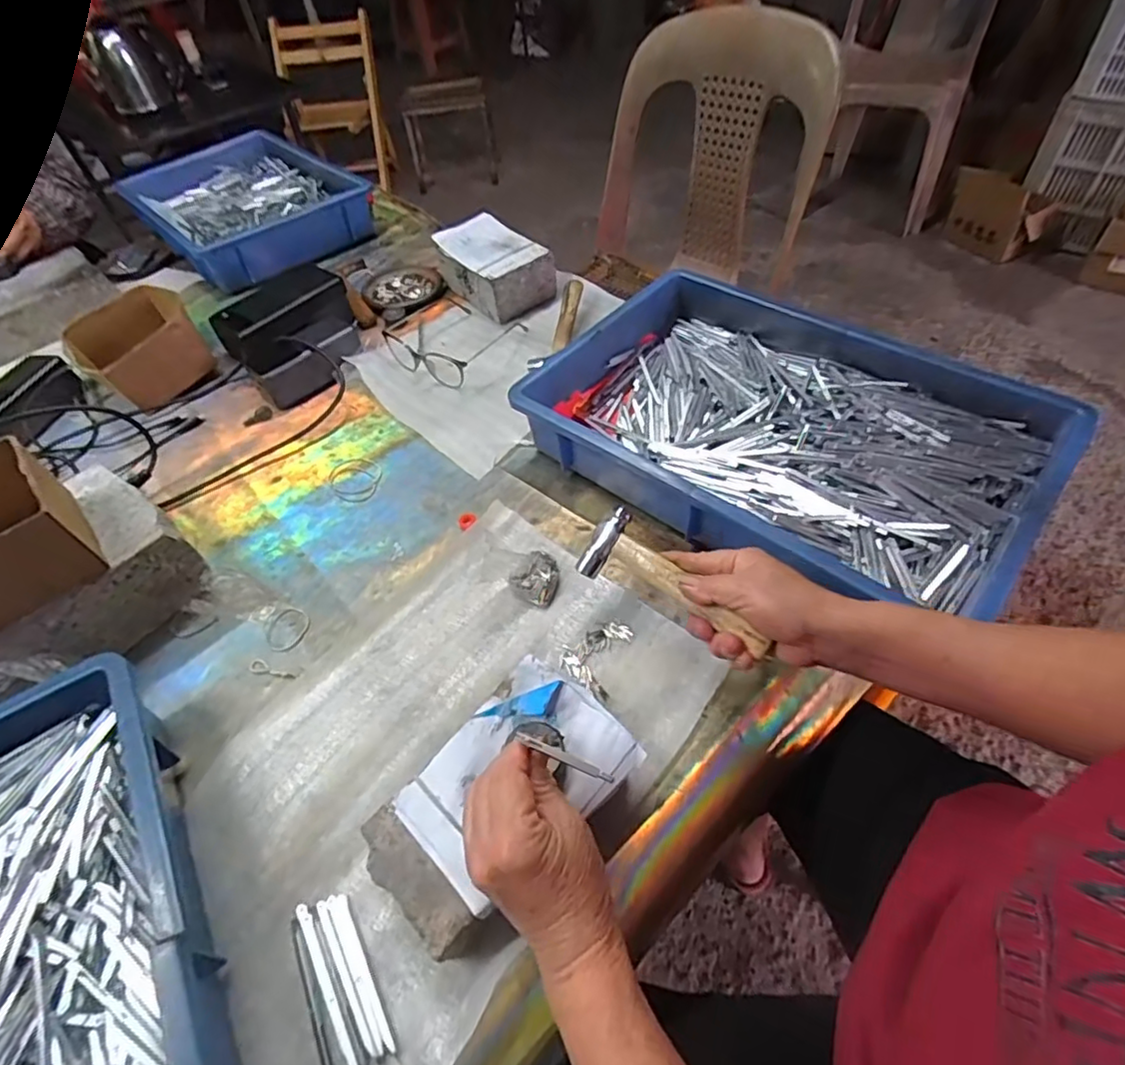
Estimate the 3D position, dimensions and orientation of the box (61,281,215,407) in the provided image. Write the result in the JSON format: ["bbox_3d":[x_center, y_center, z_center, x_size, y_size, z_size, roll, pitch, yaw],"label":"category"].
[{"bbox_3d":[-0.520,-0.232,0.736,0.144,0.064,0.132,31,60,26],"label":"box"}]

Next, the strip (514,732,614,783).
[{"bbox_3d":[0.001,0.124,0.327,0.058,0.004,0.006,24,56,6],"label":"strip"}]

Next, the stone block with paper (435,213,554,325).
[{"bbox_3d":[-0.094,-0.371,0.816,0.108,0.069,0.157,-32,55,-19],"label":"stone block with paper"}]

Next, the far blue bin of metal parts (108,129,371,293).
[{"bbox_3d":[-0.544,-0.557,1.010,0.289,0.081,0.422,-36,57,-22],"label":"far blue bin of metal parts"}]

